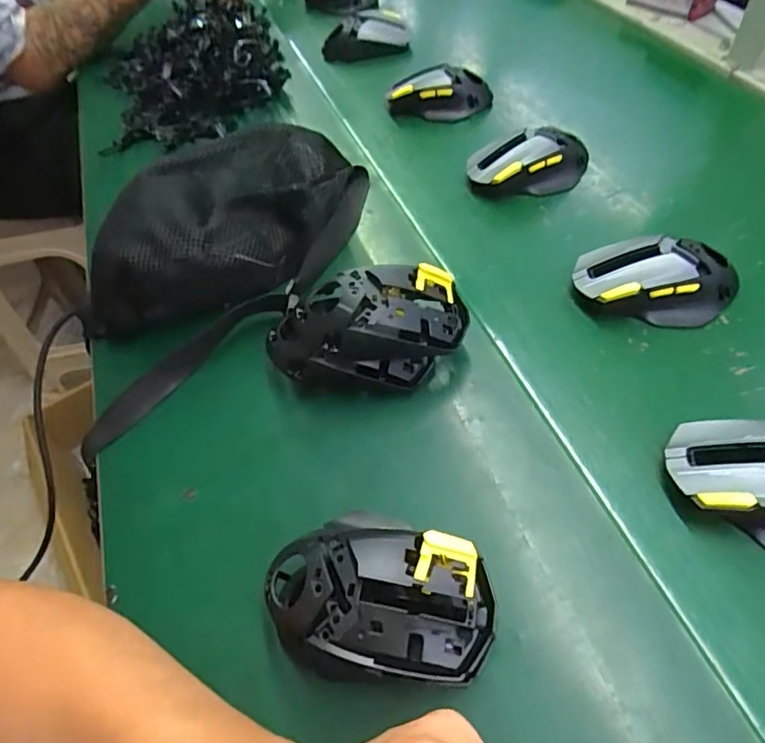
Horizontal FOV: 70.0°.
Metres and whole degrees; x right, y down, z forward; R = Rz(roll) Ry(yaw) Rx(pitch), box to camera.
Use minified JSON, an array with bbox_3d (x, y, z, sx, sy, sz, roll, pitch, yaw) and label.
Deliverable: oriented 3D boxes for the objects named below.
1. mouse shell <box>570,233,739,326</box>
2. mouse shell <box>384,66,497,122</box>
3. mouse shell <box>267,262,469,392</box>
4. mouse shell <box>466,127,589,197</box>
[{"bbox_3d":[0.204,-0.065,0.413,0.112,0.039,0.060,4,56,15],"label":"mouse shell"},{"bbox_3d":[0.062,-0.310,0.615,0.118,0.040,0.051,-4,54,9],"label":"mouse shell"},{"bbox_3d":[-0.012,-0.028,0.386,0.141,0.071,0.071,-12,53,3],"label":"mouse shell"},{"bbox_3d":[0.140,-0.202,0.522,0.116,0.036,0.065,-15,53,1],"label":"mouse shell"}]

